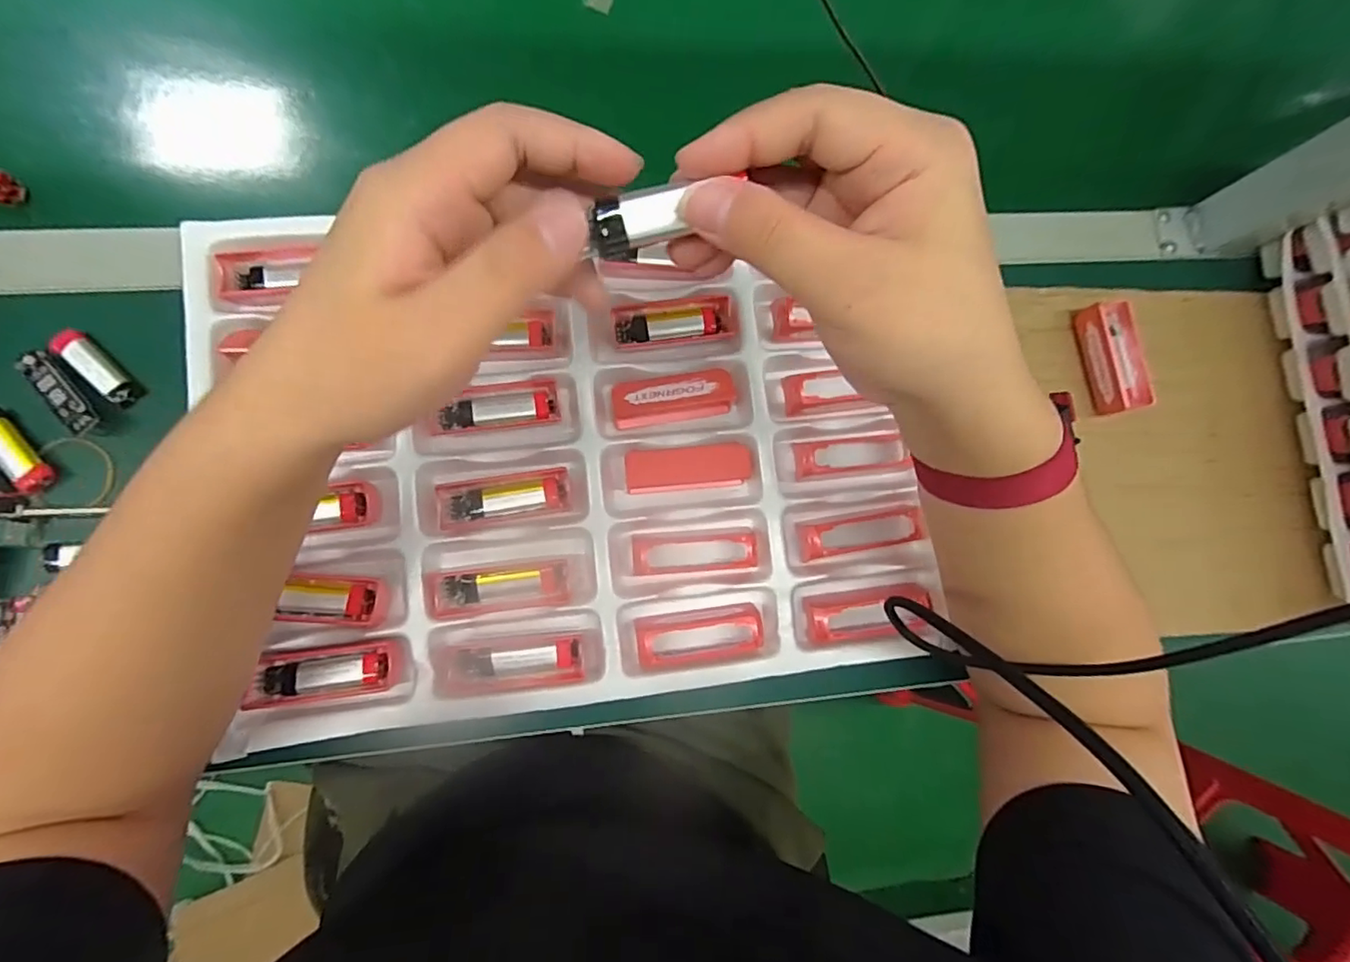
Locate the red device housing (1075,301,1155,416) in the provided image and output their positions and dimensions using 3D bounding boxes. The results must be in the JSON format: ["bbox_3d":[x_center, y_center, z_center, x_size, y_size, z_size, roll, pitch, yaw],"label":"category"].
[{"bbox_3d":[0.314,-0.088,0.408,0.032,0.019,0.076,-7,85,-8],"label":"red device housing"}]

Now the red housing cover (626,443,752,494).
[{"bbox_3d":[0.009,-0.009,0.382,0.083,0.008,0.029,-5,85,-7],"label":"red housing cover"}]

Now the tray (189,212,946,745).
[{"bbox_3d":[-0.056,-0.004,0.359,0.440,0.036,0.290,-1,85,-7],"label":"tray"}]

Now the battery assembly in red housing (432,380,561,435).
[{"bbox_3d":[-0.112,-0.047,0.361,0.075,0.012,0.026,-8,85,-8],"label":"battery assembly in red housing"}]

